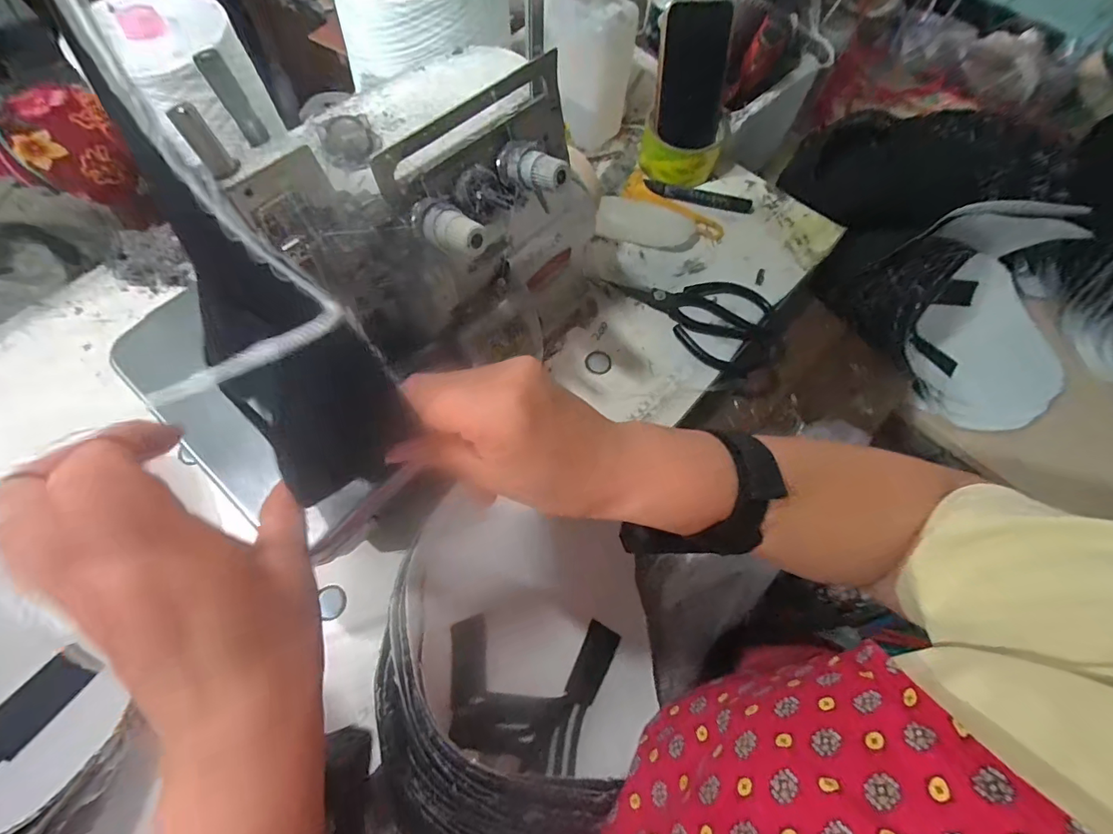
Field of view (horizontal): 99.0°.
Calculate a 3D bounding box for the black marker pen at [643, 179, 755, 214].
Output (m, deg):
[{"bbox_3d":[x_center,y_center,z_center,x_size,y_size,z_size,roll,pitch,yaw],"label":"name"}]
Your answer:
[{"bbox_3d":[0.161,-0.248,0.536,0.124,0.014,0.018,12,67,4],"label":"black marker pen"}]

